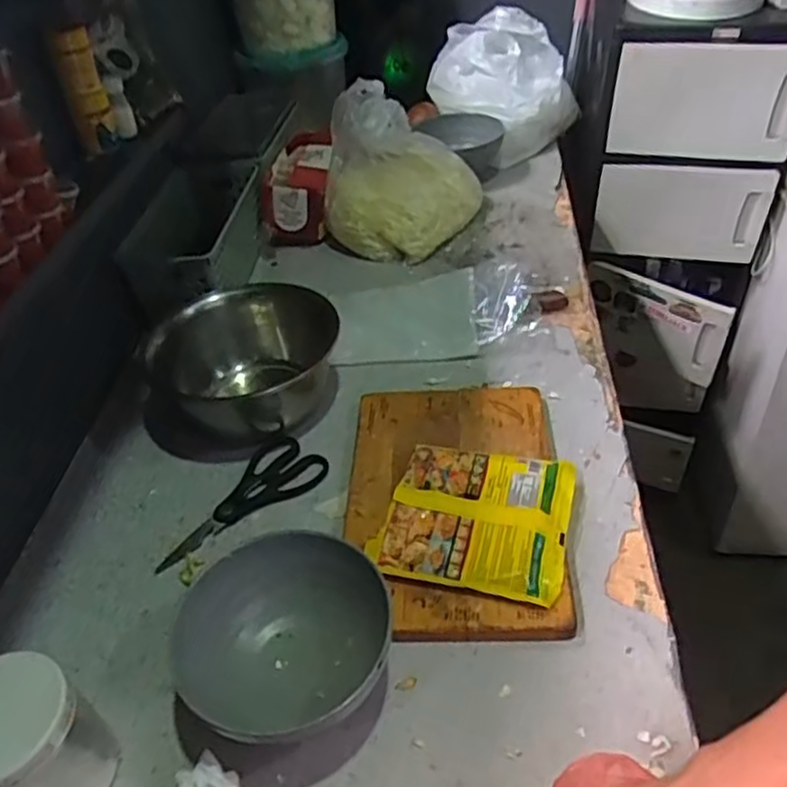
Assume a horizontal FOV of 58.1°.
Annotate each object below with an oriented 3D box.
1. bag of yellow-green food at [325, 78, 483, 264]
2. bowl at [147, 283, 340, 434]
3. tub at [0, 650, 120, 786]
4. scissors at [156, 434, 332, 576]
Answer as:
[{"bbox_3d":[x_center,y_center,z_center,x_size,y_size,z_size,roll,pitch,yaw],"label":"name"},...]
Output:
[{"bbox_3d":[0.005,-0.331,1.028,0.198,0.200,0.194,10,43,19],"label":"bag of yellow-green food"},{"bbox_3d":[-0.165,-0.047,0.807,0.170,0.108,0.170,-5,41,4],"label":"bowl"},{"bbox_3d":[-0.253,0.247,0.493,0.083,0.101,0.084,-5,41,4],"label":"tub"},{"bbox_3d":[-0.160,0.100,0.717,0.183,0.012,0.083,-28,45,-22],"label":"scissors"}]

